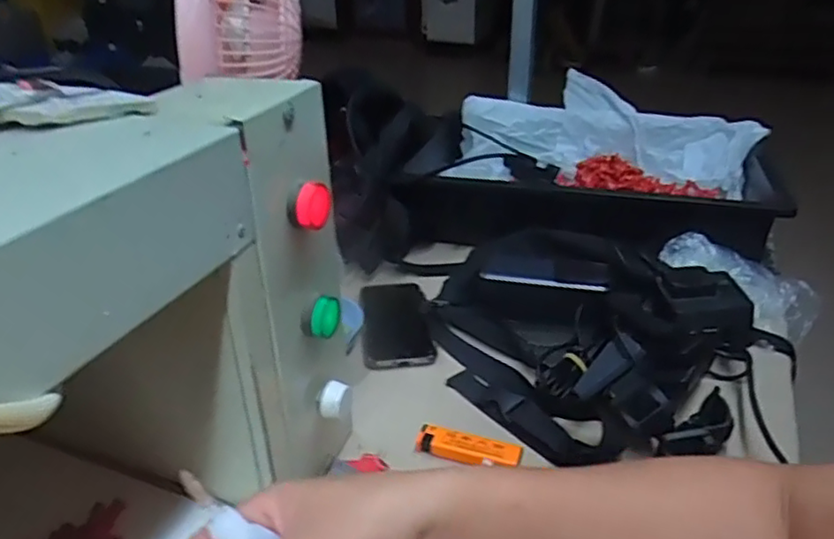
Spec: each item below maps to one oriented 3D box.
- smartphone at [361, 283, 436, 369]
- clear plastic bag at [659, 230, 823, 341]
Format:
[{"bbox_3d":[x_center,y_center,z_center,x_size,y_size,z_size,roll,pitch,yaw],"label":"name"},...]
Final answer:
[{"bbox_3d":[-0.022,0.044,0.630,0.066,0.009,0.138,-4,31,-5],"label":"smartphone"},{"bbox_3d":[0.337,0.010,0.654,0.071,0.057,0.153,-26,38,-35],"label":"clear plastic bag"}]

